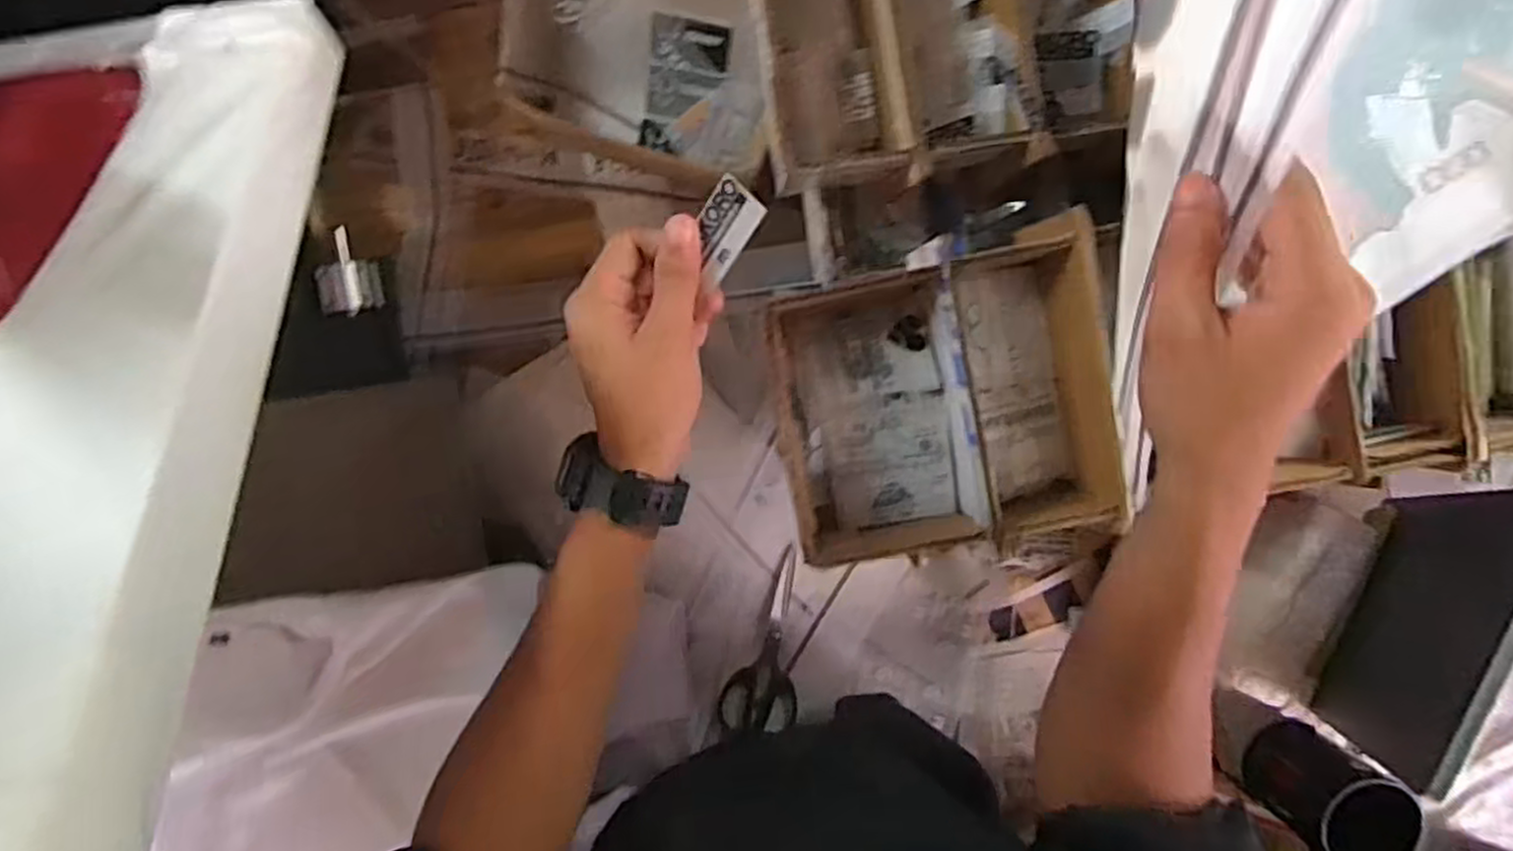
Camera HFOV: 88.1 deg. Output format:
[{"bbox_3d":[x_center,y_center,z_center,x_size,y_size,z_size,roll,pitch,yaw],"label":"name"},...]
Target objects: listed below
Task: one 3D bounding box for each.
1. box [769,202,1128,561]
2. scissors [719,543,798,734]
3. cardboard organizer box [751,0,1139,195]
[{"bbox_3d":[0.110,-0.020,0.457,0.194,0.069,0.166,-9,94,-1],"label":"box"},{"bbox_3d":[0.001,0.196,0.709,0.069,0.017,0.168,-1,94,-1],"label":"scissors"},{"bbox_3d":[0.108,-0.229,0.444,0.215,0.075,0.159,-10,94,-1],"label":"cardboard organizer box"}]

